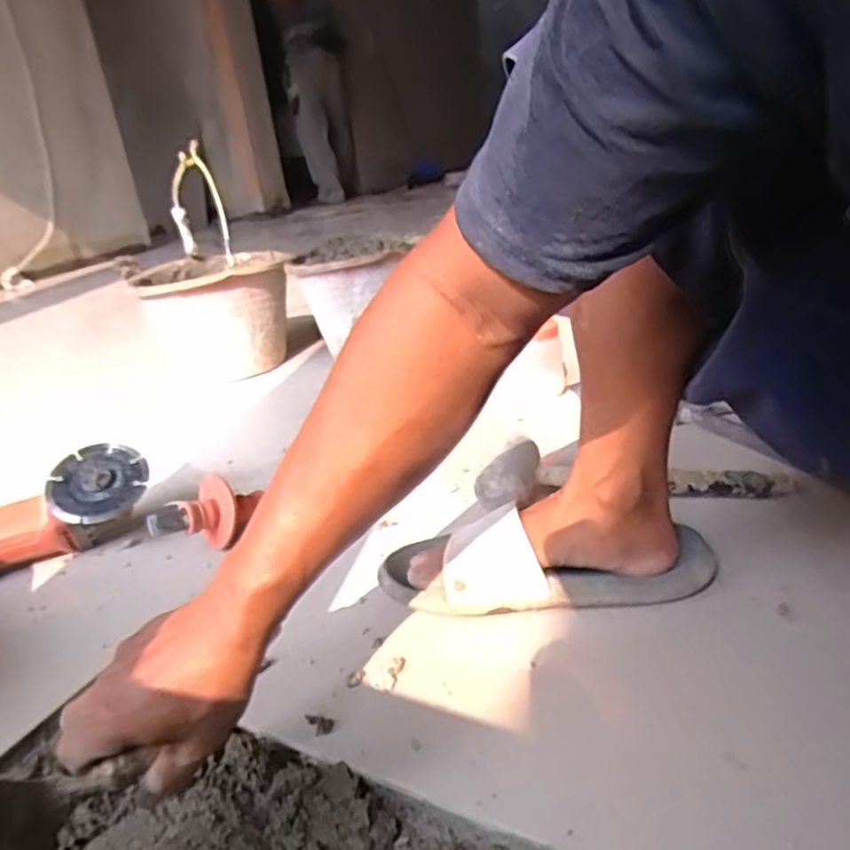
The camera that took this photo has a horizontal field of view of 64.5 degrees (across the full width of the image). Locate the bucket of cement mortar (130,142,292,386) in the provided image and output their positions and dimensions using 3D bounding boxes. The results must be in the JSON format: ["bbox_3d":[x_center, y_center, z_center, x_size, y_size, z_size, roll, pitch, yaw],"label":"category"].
[{"bbox_3d":[-0.384,-0.198,1.258,0.243,0.196,0.254,-14,25,-15],"label":"bucket of cement mortar"}]

